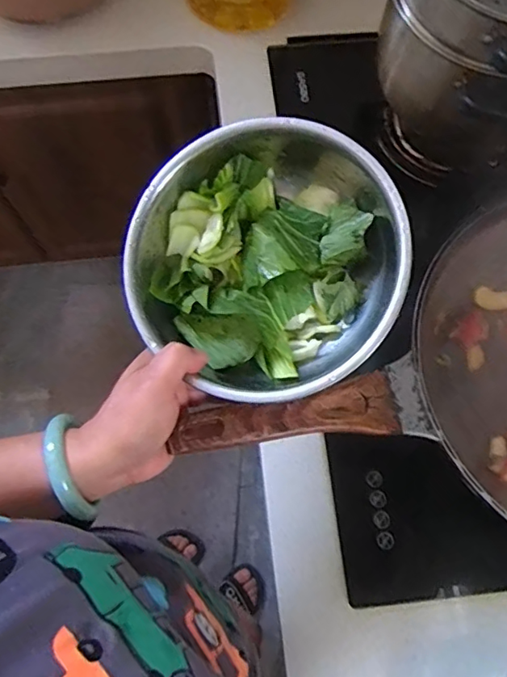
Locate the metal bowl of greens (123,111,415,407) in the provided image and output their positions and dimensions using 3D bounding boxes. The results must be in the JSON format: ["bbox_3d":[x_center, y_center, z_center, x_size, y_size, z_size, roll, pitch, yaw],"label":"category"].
[{"bbox_3d":[0.007,-0.057,0.390,0.199,0.090,0.199,0,88,2],"label":"metal bowl of greens"}]

